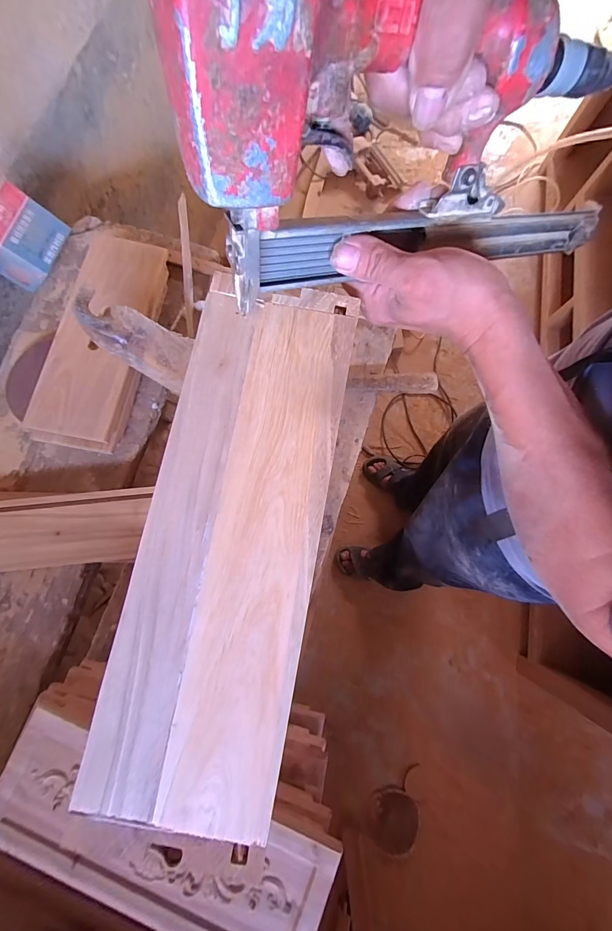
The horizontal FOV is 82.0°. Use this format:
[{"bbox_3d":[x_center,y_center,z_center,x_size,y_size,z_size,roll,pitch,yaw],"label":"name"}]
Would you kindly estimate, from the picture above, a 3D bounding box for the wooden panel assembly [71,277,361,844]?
[{"bbox_3d":[-0.045,0.036,0.225,0.107,0.009,0.333,10,79,3],"label":"wooden panel assembly"}]

